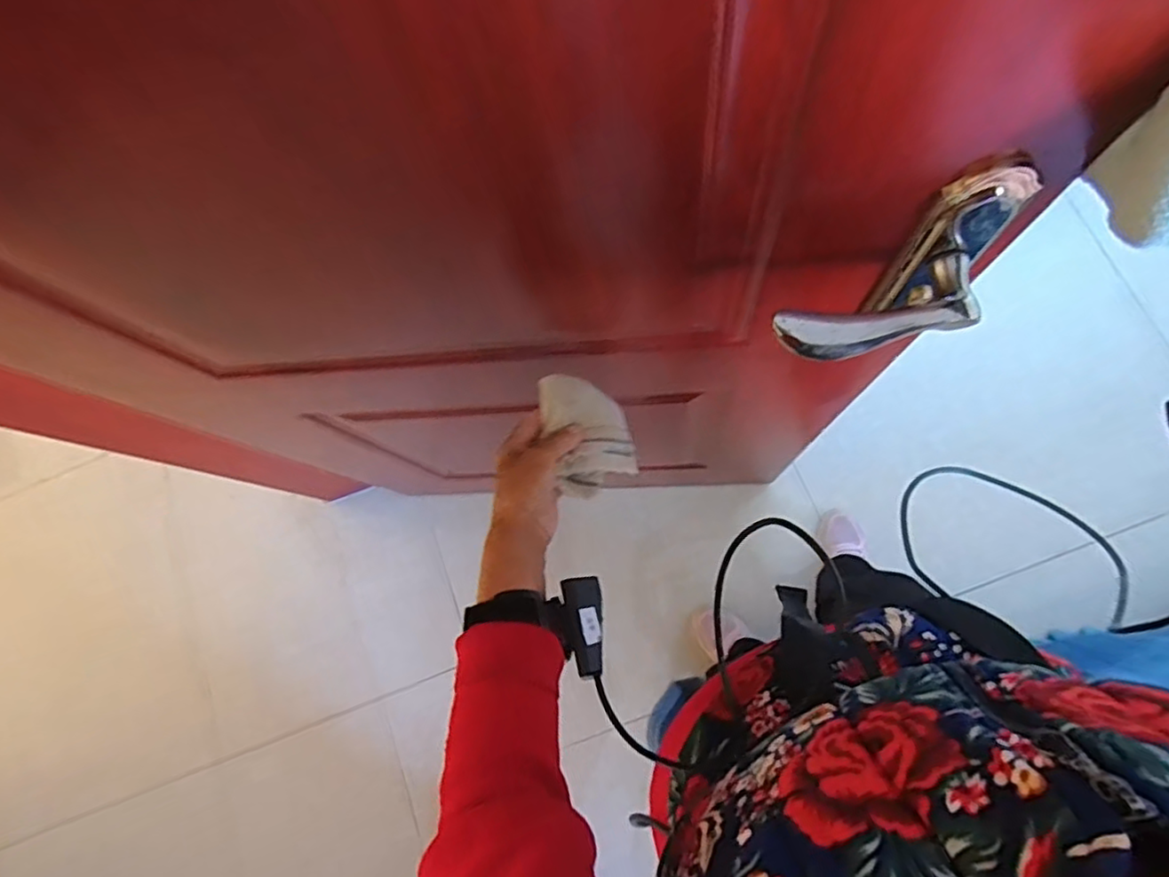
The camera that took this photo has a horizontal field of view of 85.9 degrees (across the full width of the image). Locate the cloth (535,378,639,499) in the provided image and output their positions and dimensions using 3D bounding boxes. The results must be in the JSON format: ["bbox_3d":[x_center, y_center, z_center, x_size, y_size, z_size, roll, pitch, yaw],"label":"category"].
[{"bbox_3d":[0.005,-0.005,0.558,0.069,0.038,0.106,-19,71,-5],"label":"cloth"}]

